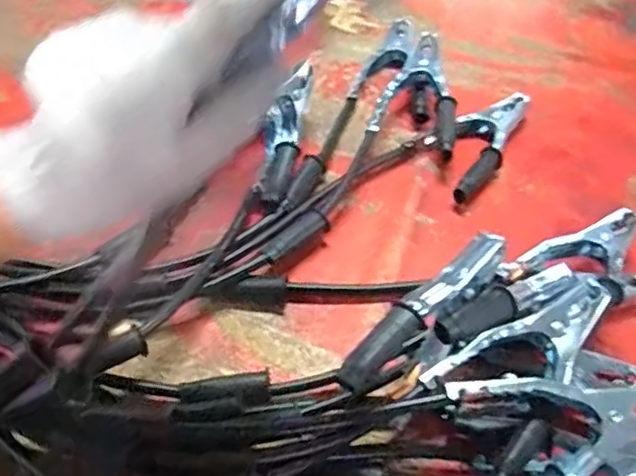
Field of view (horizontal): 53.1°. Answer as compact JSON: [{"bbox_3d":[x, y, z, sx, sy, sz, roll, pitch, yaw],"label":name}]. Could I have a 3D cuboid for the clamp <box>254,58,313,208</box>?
[{"bbox_3d":[-0.033,-0.087,0.556,0.034,0.030,0.140,9,66,4],"label":"clamp"}]

